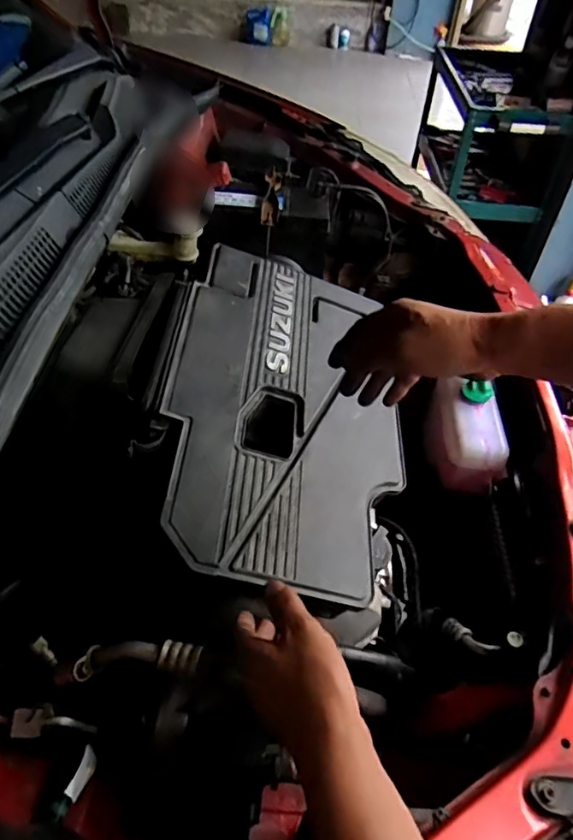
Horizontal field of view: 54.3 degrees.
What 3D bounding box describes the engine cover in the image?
[{"bbox_3d":[0.006,-0.024,0.652,0.277,0.047,0.458,14,51,-16],"label":"engine cover"}]

